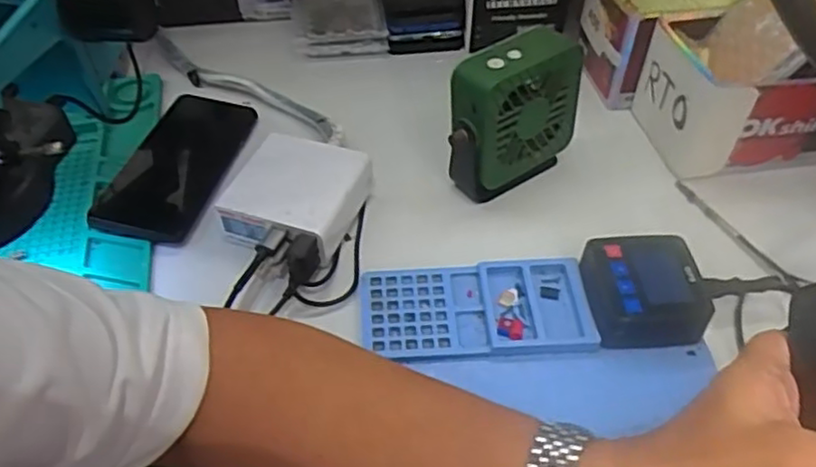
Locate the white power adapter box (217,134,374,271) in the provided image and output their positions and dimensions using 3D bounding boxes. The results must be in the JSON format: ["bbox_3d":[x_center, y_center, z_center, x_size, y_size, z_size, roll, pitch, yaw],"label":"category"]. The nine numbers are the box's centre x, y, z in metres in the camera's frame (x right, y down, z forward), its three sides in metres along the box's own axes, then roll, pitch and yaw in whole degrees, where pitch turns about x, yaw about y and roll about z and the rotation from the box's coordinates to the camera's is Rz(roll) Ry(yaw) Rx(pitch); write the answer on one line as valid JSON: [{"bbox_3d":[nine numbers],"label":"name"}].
[{"bbox_3d":[-0.082,-0.028,0.494,0.083,0.034,0.090,19,51,17],"label":"white power adapter box"}]

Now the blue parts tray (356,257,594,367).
[{"bbox_3d":[0.044,0.050,0.445,0.147,0.010,0.071,-3,47,-2],"label":"blue parts tray"}]

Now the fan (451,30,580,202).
[{"bbox_3d":[0.079,-0.085,0.510,0.101,0.121,0.043,-30,54,-24],"label":"fan"}]

